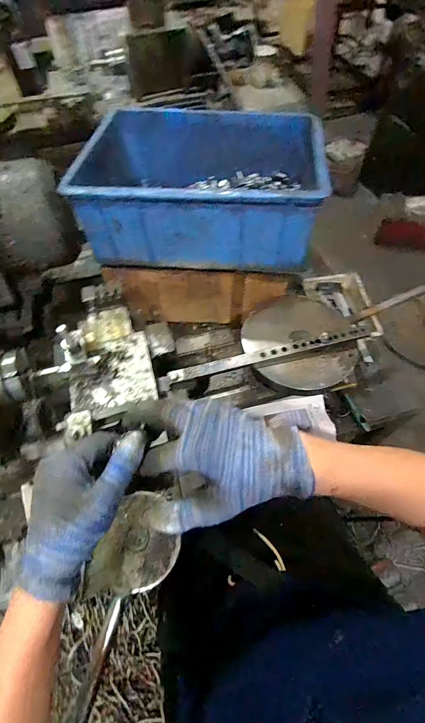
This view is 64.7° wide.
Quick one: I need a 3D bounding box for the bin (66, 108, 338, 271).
[{"bbox_3d":[-0.019,-0.324,0.612,0.387,0.133,0.286,4,58,4],"label":"bin"}]

